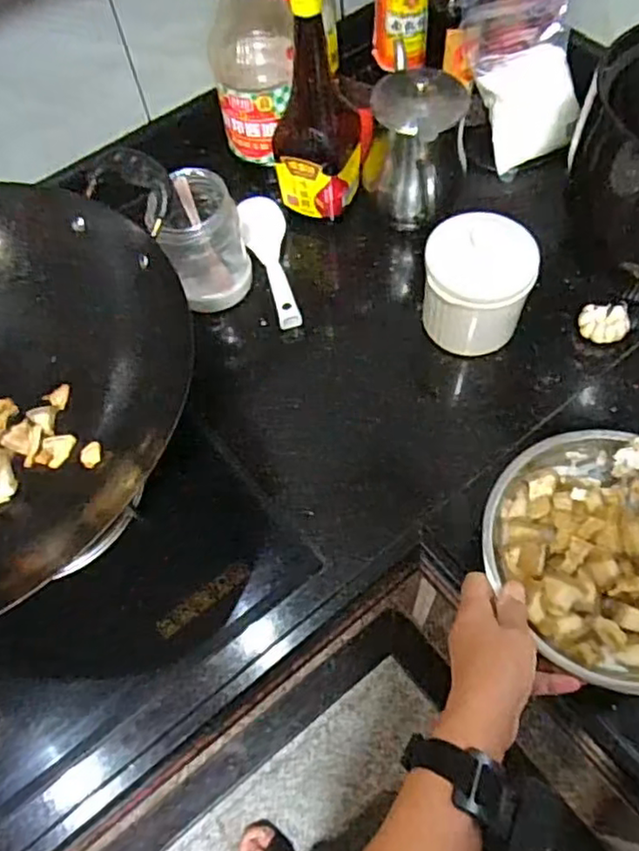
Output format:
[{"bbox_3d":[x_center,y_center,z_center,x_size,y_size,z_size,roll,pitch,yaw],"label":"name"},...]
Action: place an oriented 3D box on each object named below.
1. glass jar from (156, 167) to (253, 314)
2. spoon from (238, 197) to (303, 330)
[{"bbox_3d":[-0.130,-0.202,0.717,0.095,0.135,0.082,-15,63,-4],"label":"glass jar"},{"bbox_3d":[-0.060,-0.194,0.757,0.052,0.025,0.183,-9,62,-1],"label":"spoon"}]

